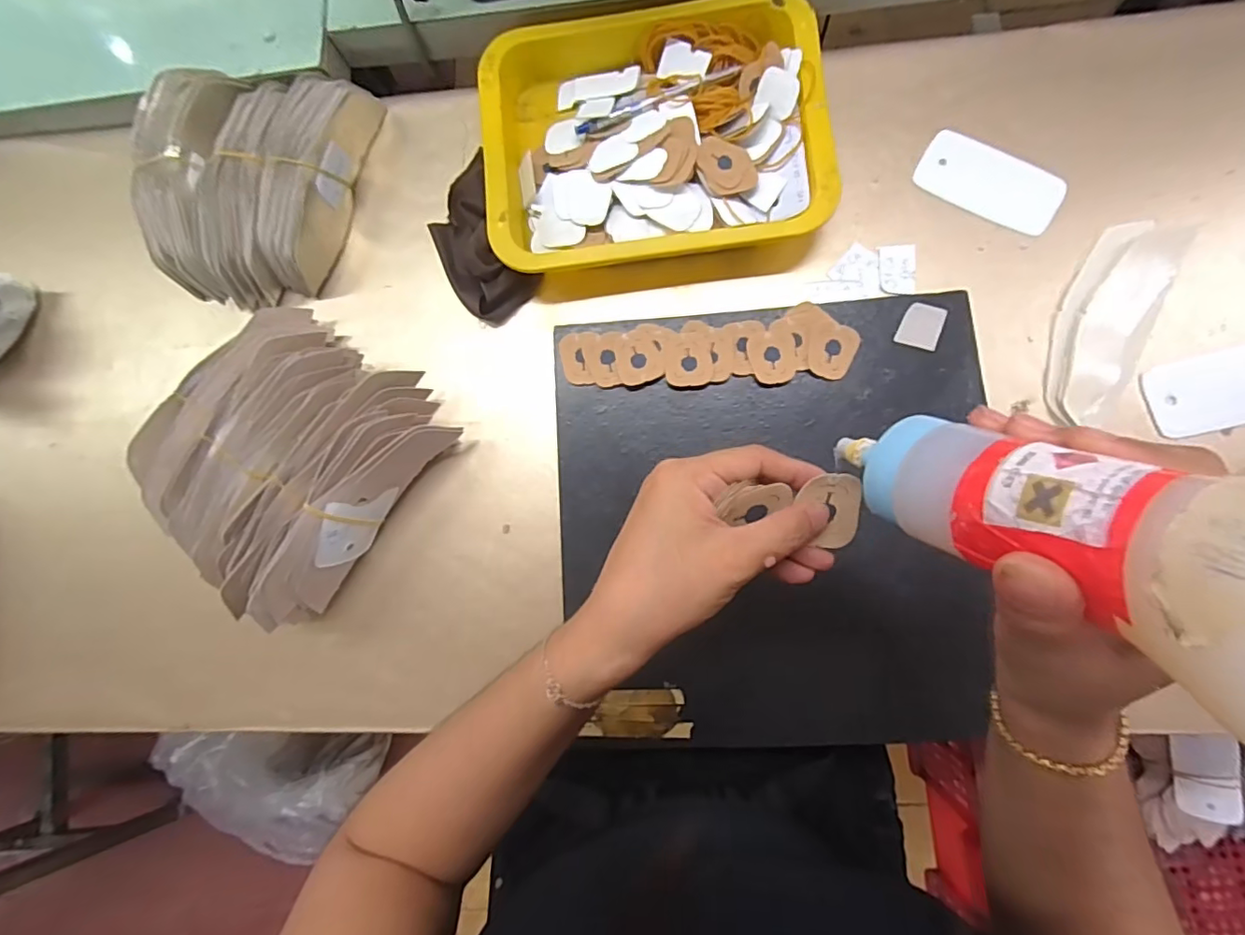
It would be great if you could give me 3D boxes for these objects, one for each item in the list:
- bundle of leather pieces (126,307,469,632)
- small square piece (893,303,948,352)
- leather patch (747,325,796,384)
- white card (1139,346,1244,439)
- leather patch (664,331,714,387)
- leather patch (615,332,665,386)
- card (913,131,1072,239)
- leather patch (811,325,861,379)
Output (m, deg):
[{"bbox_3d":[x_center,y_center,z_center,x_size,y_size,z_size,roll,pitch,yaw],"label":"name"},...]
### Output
[{"bbox_3d":[-0.256,-0.015,0.414,0.189,0.070,0.197,37,91,7],"label":"bundle of leather pieces"},{"bbox_3d":[0.212,-0.101,0.387,0.028,0.004,0.033,20,88,7],"label":"small square piece"},{"bbox_3d":[0.108,-0.080,0.393,0.032,0.004,0.040,-7,85,6],"label":"leather patch"},{"bbox_3d":[0.422,-0.055,0.383,0.103,0.005,0.052,-14,85,5],"label":"white card"},{"bbox_3d":[0.049,-0.079,0.401,0.035,0.004,0.039,-3,86,6],"label":"leather patch"},{"bbox_3d":[0.012,-0.081,0.402,0.034,0.004,0.038,-17,89,2],"label":"leather patch"},{"bbox_3d":[0.280,-0.217,0.419,0.104,0.004,0.053,30,88,8],"label":"card"},{"bbox_3d":[0.151,-0.082,0.391,0.029,0.006,0.039,27,89,7],"label":"leather patch"}]

